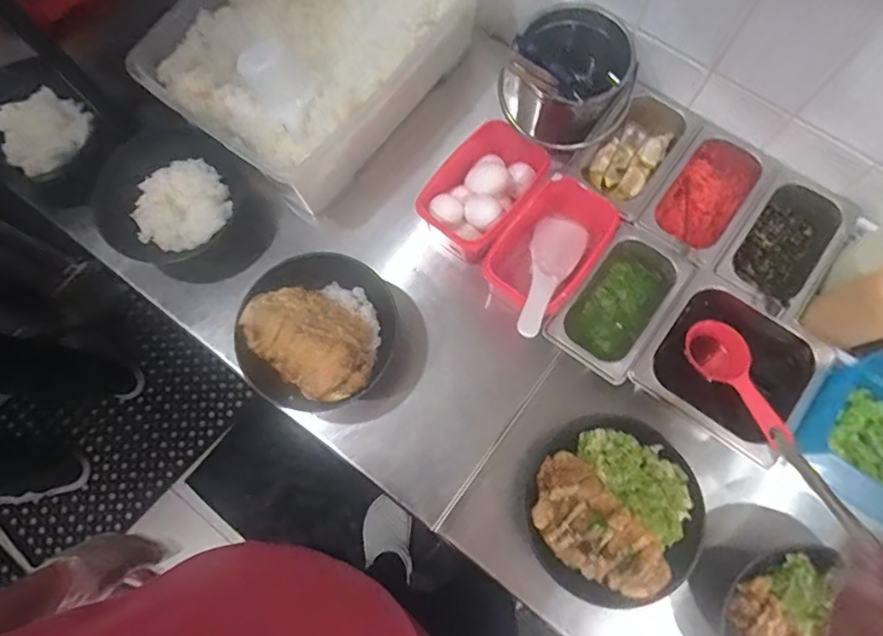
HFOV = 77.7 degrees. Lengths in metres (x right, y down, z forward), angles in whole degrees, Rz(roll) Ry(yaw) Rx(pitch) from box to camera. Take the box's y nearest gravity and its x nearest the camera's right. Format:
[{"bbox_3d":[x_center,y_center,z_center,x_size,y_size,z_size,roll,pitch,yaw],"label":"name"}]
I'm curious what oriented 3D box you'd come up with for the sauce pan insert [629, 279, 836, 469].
[{"bbox_3d":[0.321,0.063,0.642,0.167,0.103,0.155,35,79,10],"label":"sauce pan insert"}]

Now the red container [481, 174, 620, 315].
[{"bbox_3d":[0.131,-0.083,0.659,0.107,0.076,0.160,35,79,10],"label":"red container"}]

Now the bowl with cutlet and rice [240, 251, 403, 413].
[{"bbox_3d":[-0.143,0.016,0.648,0.171,0.062,0.183,0,75,1],"label":"bowl with cutlet and rice"}]

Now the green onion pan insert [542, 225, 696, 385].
[{"bbox_3d":[0.208,-0.013,0.661,0.101,0.069,0.173,35,79,10],"label":"green onion pan insert"}]

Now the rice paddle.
[{"bbox_3d":[0.122,-0.052,0.633,0.063,0.022,0.218,23,44,7],"label":"rice paddle"}]

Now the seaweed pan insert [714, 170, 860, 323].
[{"bbox_3d":[0.402,-0.080,0.655,0.103,0.075,0.185,37,79,10],"label":"seaweed pan insert"}]

